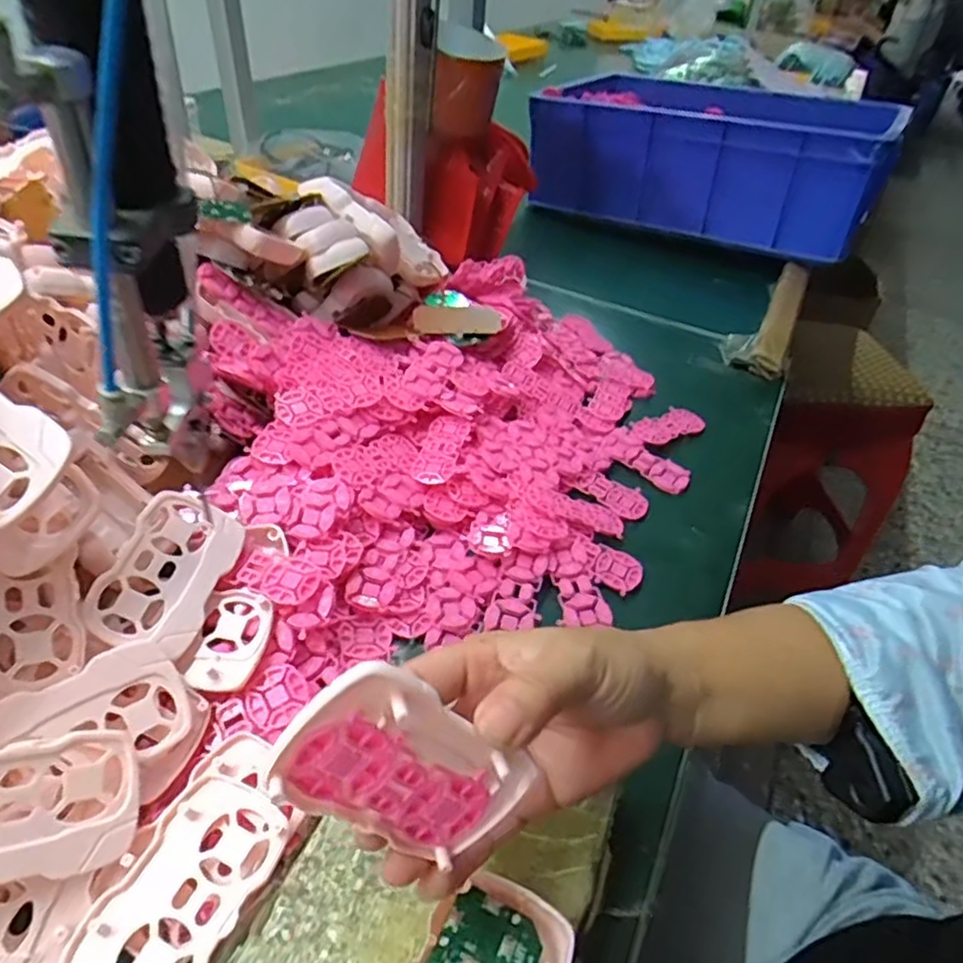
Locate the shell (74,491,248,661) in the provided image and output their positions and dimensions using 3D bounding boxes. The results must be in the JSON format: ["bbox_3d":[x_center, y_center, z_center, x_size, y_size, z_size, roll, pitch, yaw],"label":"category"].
[{"bbox_3d":[-0.167,0.049,0.354,0.053,0.021,0.086,27,52,-13],"label":"shell"}]

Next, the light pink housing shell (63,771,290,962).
[{"bbox_3d":[-0.123,0.170,0.275,0.054,0.011,0.087,20,43,15],"label":"light pink housing shell"}]

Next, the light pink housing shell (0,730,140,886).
[{"bbox_3d":[-0.184,0.131,0.262,0.087,0.009,0.053,9,68,-39],"label":"light pink housing shell"}]

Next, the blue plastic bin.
[{"bbox_3d":[0.280,-0.408,0.861,0.420,0.165,0.205,21,44,16],"label":"blue plastic bin"}]

